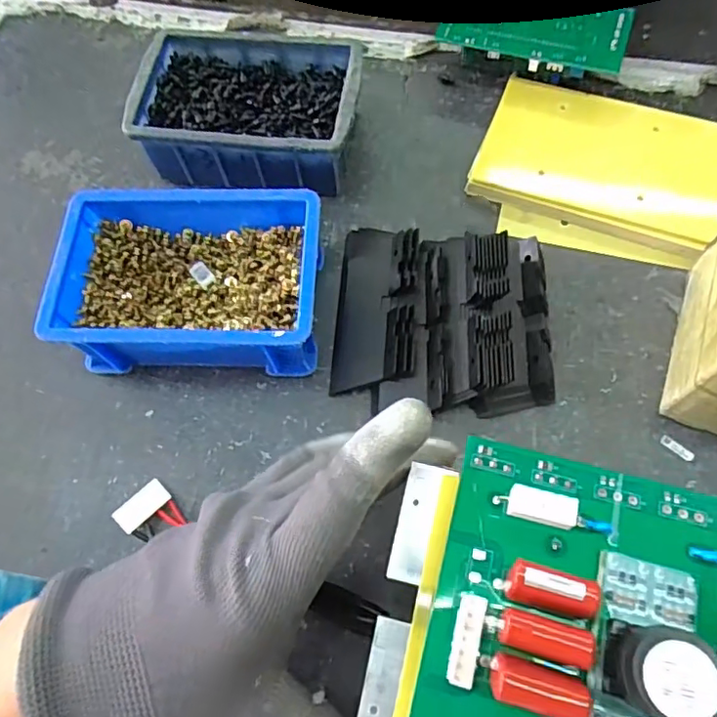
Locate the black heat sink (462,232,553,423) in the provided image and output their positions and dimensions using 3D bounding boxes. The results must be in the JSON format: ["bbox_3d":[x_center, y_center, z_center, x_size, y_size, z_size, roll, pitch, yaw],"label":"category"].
[{"bbox_3d":[0.089,-0.024,0.342,0.050,0.032,0.109,2,66,4],"label":"black heat sink"}]

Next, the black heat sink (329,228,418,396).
[{"bbox_3d":[0.011,-0.035,0.355,0.048,0.022,0.109,3,66,4],"label":"black heat sink"}]

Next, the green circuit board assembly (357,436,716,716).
[{"bbox_3d":[0.097,0.099,0.178,0.165,0.042,0.126,13,67,9],"label":"green circuit board assembly"}]

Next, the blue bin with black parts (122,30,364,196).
[{"bbox_3d":[-0.071,-0.166,0.391,0.144,0.055,0.109,8,67,7],"label":"blue bin with black parts"}]

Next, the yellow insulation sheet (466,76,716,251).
[{"bbox_3d":[0.169,-0.135,0.390,0.162,0.018,0.105,20,69,11],"label":"yellow insulation sheet"}]

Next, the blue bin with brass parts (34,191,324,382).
[{"bbox_3d":[-0.096,-0.043,0.345,0.150,0.058,0.107,2,66,4],"label":"blue bin with brass parts"}]

